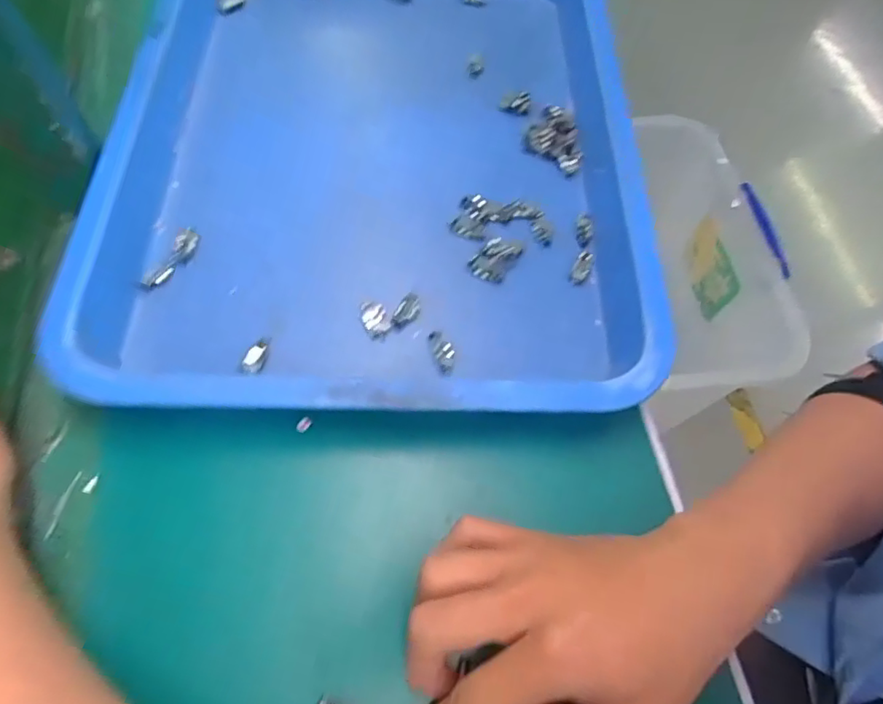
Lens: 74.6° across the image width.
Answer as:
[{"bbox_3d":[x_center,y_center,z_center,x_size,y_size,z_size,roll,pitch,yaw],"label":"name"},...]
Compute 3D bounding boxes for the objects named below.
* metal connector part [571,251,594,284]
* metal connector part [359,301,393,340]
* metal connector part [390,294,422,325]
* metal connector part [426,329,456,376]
[{"bbox_3d":[0.092,-0.055,0.378,0.011,0.004,0.023,24,80,11],"label":"metal connector part"},{"bbox_3d":[-0.040,-0.021,0.350,0.014,0.012,0.019,-27,66,-15],"label":"metal connector part"},{"bbox_3d":[-0.021,-0.025,0.356,0.014,0.008,0.025,25,64,11],"label":"metal connector part"},{"bbox_3d":[0.001,-0.001,0.344,0.014,0.004,0.026,-21,65,-13],"label":"metal connector part"}]

